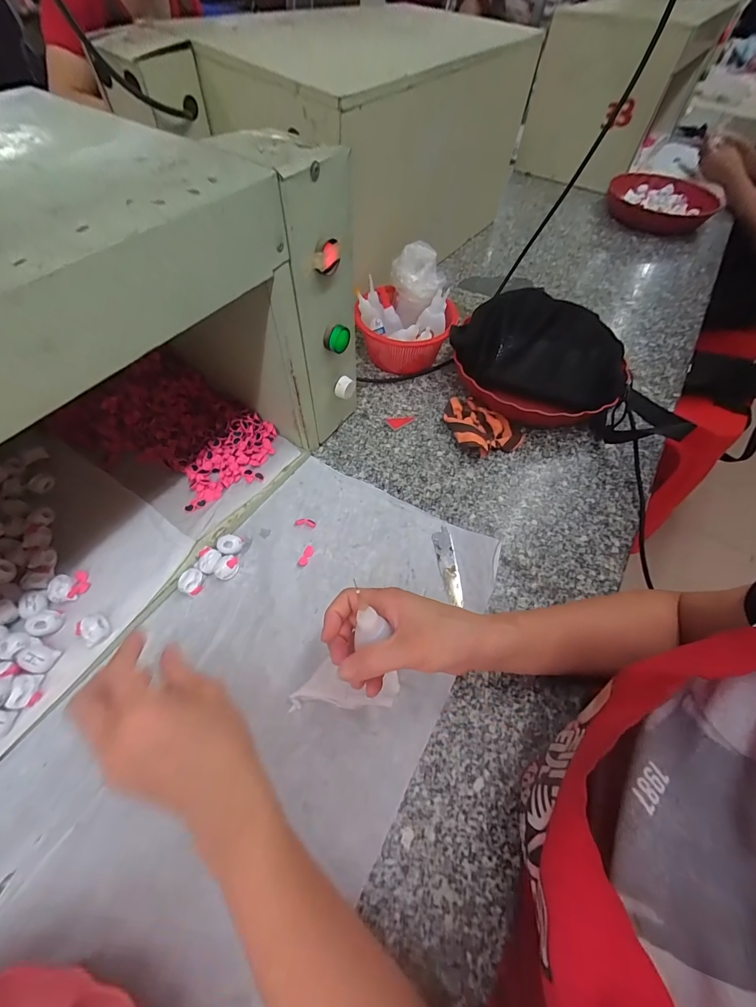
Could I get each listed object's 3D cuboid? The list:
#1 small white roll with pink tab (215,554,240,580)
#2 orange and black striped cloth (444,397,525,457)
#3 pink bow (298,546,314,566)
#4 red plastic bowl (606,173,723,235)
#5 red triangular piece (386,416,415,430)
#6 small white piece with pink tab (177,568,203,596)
[{"bbox_3d":[-0.158,0.068,0.396,0.019,0.019,0.023,11,58,5],"label":"small white roll with pink tab"},{"bbox_3d":[0.138,-0.104,0.513,0.108,0.022,0.079,35,63,18],"label":"orange and black striped cloth"},{"bbox_3d":[-0.079,0.058,0.415,0.010,0.004,0.025,17,59,10],"label":"pink bow"},{"bbox_3d":[0.676,-0.723,0.895,0.213,0.052,0.240,39,65,22],"label":"red plastic bowl"},{"bbox_3d":[0.032,-0.118,0.528,0.036,0.004,0.023,-29,62,-17],"label":"red triangular piece"},{"bbox_3d":[-0.192,0.080,0.385,0.019,0.019,0.024,-4,58,-5],"label":"small white piece with pink tab"}]

